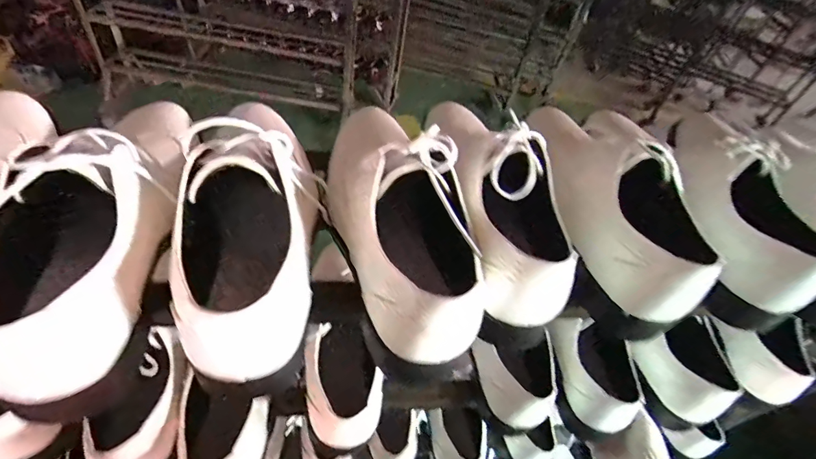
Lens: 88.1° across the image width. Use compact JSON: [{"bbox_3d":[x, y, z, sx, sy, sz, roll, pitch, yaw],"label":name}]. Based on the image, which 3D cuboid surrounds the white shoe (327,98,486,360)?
[{"bbox_3d":[-0.009,-0.028,0.319,0.086,0.085,0.251,-10,49,-16],"label":"white shoe"}]

